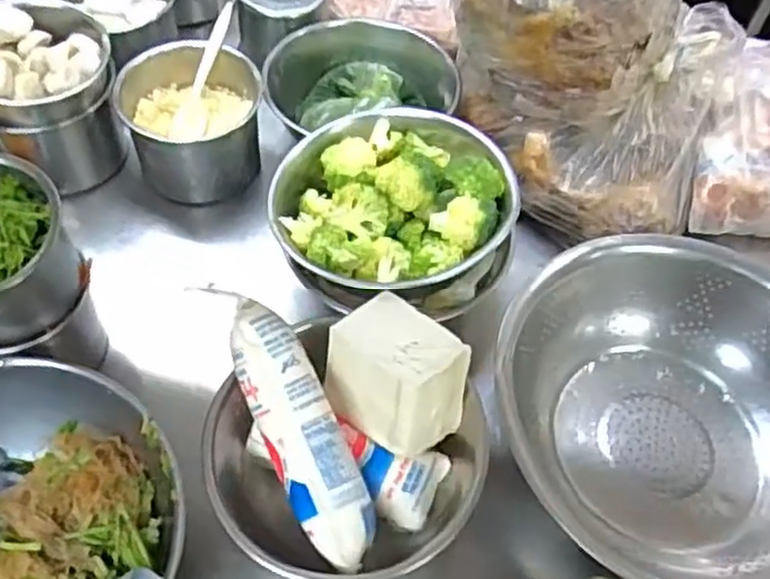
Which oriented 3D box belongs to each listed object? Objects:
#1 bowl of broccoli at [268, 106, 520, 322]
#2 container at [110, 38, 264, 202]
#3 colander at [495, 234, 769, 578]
[{"bbox_3d":[0.004,-0.057,0.547,0.164,0.079,0.155,2,57,-3],"label":"bowl of broccoli"},{"bbox_3d":[-0.166,-0.149,0.654,0.116,0.091,0.108,-3,57,-6],"label":"container"},{"bbox_3d":[0.203,0.081,0.522,0.254,0.089,0.230,16,57,6],"label":"colander"}]

